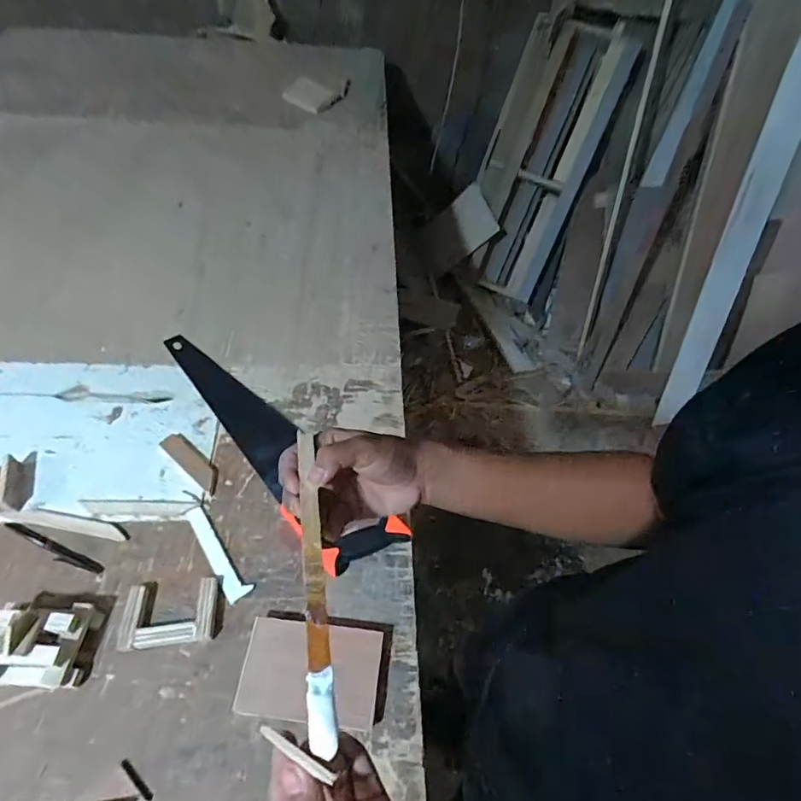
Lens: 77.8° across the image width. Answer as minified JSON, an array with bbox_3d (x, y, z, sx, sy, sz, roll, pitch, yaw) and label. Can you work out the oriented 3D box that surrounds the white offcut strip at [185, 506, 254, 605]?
[{"bbox_3d":[-0.237,0.195,0.645,0.029,0.005,0.139,-29,61,-24],"label":"white offcut strip"}]

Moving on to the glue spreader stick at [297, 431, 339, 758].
[{"bbox_3d":[-0.061,0.115,0.349,0.015,0.008,0.222,-5,47,-9],"label":"glue spreader stick"}]

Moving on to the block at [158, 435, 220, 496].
[{"bbox_3d":[-0.303,0.088,0.721,0.119,0.006,0.033,37,58,20],"label":"block"}]

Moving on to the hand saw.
[{"bbox_3d":[-0.207,0.053,0.739,0.516,0.021,0.115,40,59,22],"label":"hand saw"}]

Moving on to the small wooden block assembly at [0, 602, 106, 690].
[{"bbox_3d":[-0.399,0.262,0.542,0.101,0.061,0.085,4,53,-3],"label":"small wooden block assembly"}]

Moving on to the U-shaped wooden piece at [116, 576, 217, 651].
[{"bbox_3d":[-0.277,0.253,0.591,0.105,0.012,0.071,-4,54,-9],"label":"U-shaped wooden piece"}]

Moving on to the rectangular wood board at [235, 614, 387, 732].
[{"bbox_3d":[-0.101,0.308,0.567,0.151,0.023,0.096,8,53,0],"label":"rectangular wood board"}]

